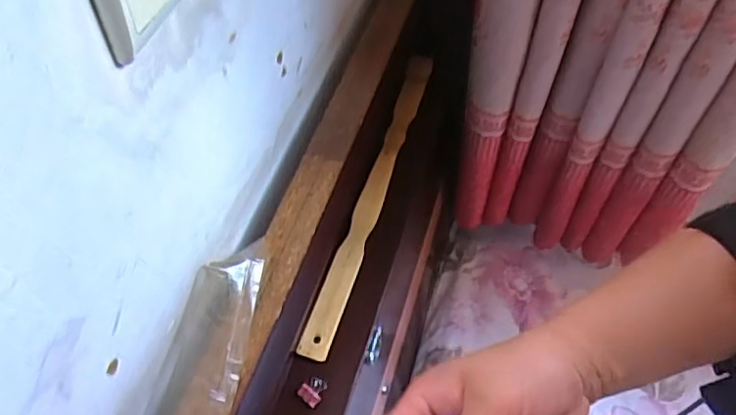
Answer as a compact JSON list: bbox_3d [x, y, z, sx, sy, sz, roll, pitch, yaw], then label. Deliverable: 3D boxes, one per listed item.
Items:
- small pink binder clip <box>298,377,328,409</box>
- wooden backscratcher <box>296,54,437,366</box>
[{"bbox_3d":[-0.049,0.164,0.533,0.021,0.006,0.024,37,61,21],"label":"small pink binder clip"},{"bbox_3d":[0.009,-0.027,0.667,0.029,0.018,0.417,15,55,8],"label":"wooden backscratcher"}]

